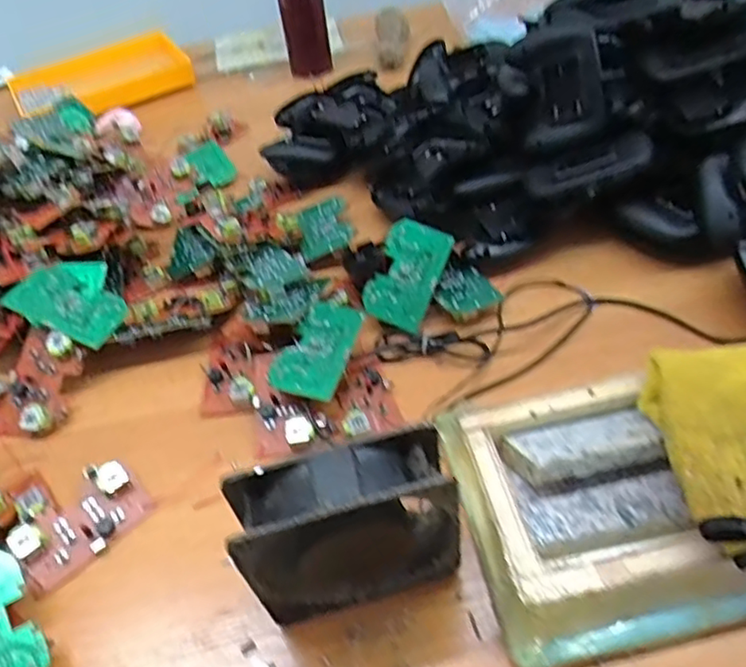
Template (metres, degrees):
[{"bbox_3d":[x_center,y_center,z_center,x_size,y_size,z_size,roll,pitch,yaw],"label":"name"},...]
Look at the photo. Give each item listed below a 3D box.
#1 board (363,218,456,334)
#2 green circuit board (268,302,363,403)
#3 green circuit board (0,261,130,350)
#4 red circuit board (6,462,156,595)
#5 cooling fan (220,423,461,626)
[{"bbox_3d":[0.030,-0.053,0.546,0.057,0.009,0.094,23,84,7],"label":"board"},{"bbox_3d":[-0.044,0.010,0.503,0.055,0.008,0.094,12,54,14],"label":"green circuit board"},{"bbox_3d":[-0.263,-0.032,0.546,0.093,0.009,0.078,22,53,0],"label":"green circuit board"},{"bbox_3d":[-0.206,0.133,0.437,0.050,0.021,0.087,32,59,31],"label":"red circuit board"},{"bbox_3d":[-0.014,0.116,0.359,0.121,0.128,0.045,-15,47,-6],"label":"cooling fan"}]

